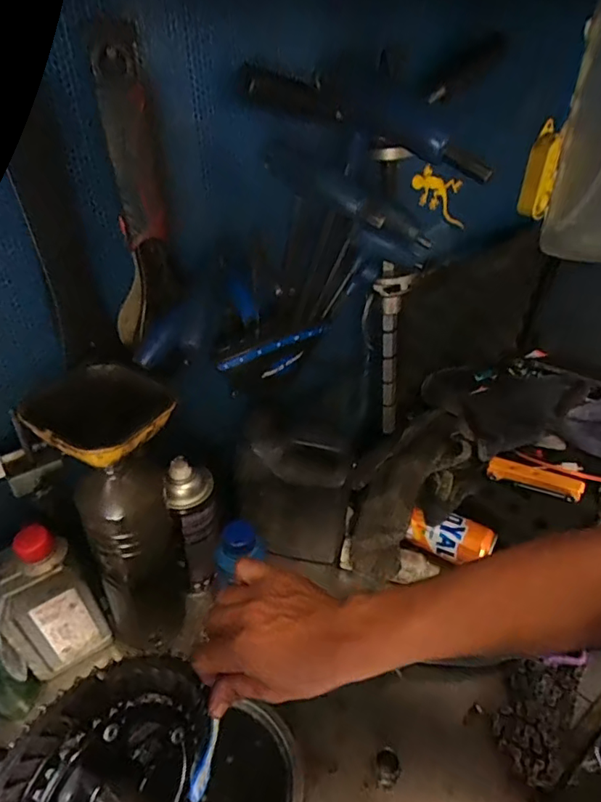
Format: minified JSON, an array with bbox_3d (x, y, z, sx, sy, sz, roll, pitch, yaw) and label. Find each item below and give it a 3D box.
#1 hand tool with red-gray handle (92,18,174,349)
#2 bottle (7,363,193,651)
[{"bbox_3d":[-0.130,-0.148,0.398,0.054,0.223,0.028,-20,42,-22],"label":"hand tool with red-gray handle"},{"bbox_3d":[-0.156,0.124,0.495,0.110,0.324,0.096,31,49,34],"label":"bottle"}]

